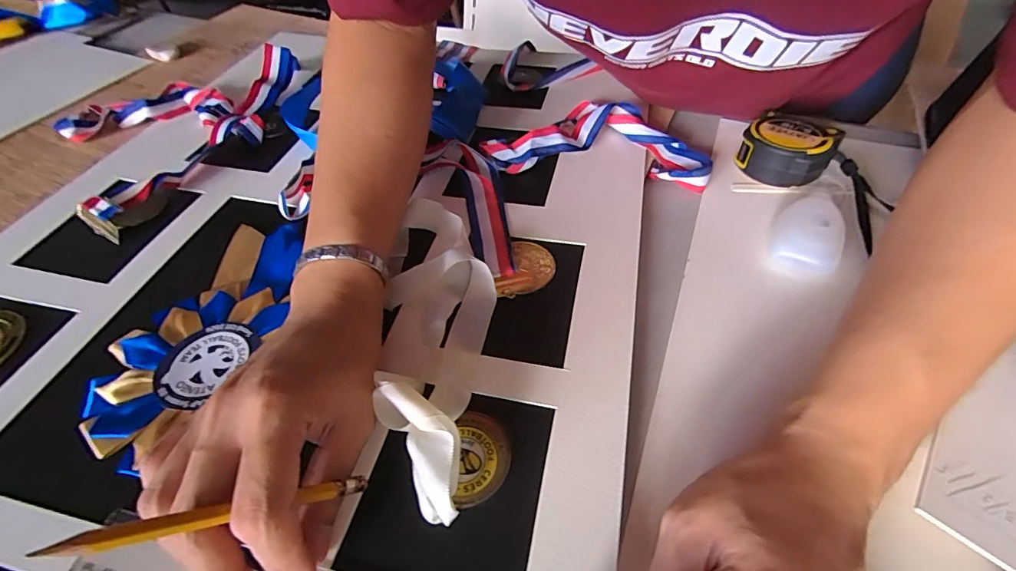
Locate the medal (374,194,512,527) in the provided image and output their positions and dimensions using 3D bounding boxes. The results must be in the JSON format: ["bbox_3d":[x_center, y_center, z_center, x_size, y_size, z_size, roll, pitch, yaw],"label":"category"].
[{"bbox_3d":[-0.043,0.018,0.274,0.073,0.041,0.221,-8,49,-4],"label":"medal"}]

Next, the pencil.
[{"bbox_3d":[-0.107,0.089,0.178,0.108,0.005,0.007,9,34,-45],"label":"pencil"}]

